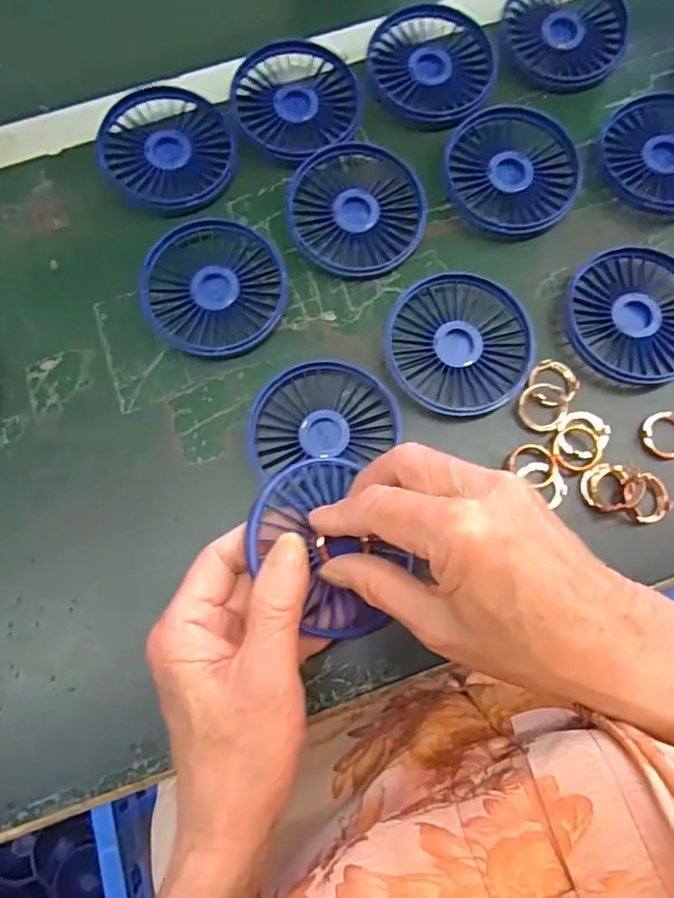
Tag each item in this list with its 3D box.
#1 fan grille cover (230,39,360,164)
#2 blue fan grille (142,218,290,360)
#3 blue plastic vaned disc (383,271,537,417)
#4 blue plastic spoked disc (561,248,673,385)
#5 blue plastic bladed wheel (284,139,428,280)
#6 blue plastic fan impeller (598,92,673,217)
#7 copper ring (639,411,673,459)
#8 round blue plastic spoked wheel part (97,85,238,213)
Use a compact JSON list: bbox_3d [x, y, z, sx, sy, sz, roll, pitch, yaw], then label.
[{"bbox_3d":[-0.027,-0.236,0.393,0.082,0.017,0.080,-5,77,-1],"label":"fan grille cover"},{"bbox_3d":[-0.077,-0.101,0.366,0.084,0.017,0.087,0,77,0],"label":"blue fan grille"},{"bbox_3d":[0.073,-0.063,0.355,0.085,0.012,0.085,0,77,0],"label":"blue plastic vaned disc"},{"bbox_3d":[0.183,-0.082,0.363,0.082,0.014,0.086,0,77,0],"label":"blue plastic spoked disc"},{"bbox_3d":[0.011,-0.156,0.377,0.084,0.013,0.088,0,77,0],"label":"blue plastic bladed wheel"},{"bbox_3d":[0.216,-0.196,0.388,0.084,0.018,0.085,0,77,0],"label":"blue plastic fan impeller"},{"bbox_3d":[0.194,-0.009,0.345,0.027,0.007,0.028,0,77,0],"label":"copper ring"},{"bbox_3d":[-0.114,-0.199,0.392,0.083,0.016,0.096,-27,78,-5],"label":"round blue plastic spoked wheel part"}]

